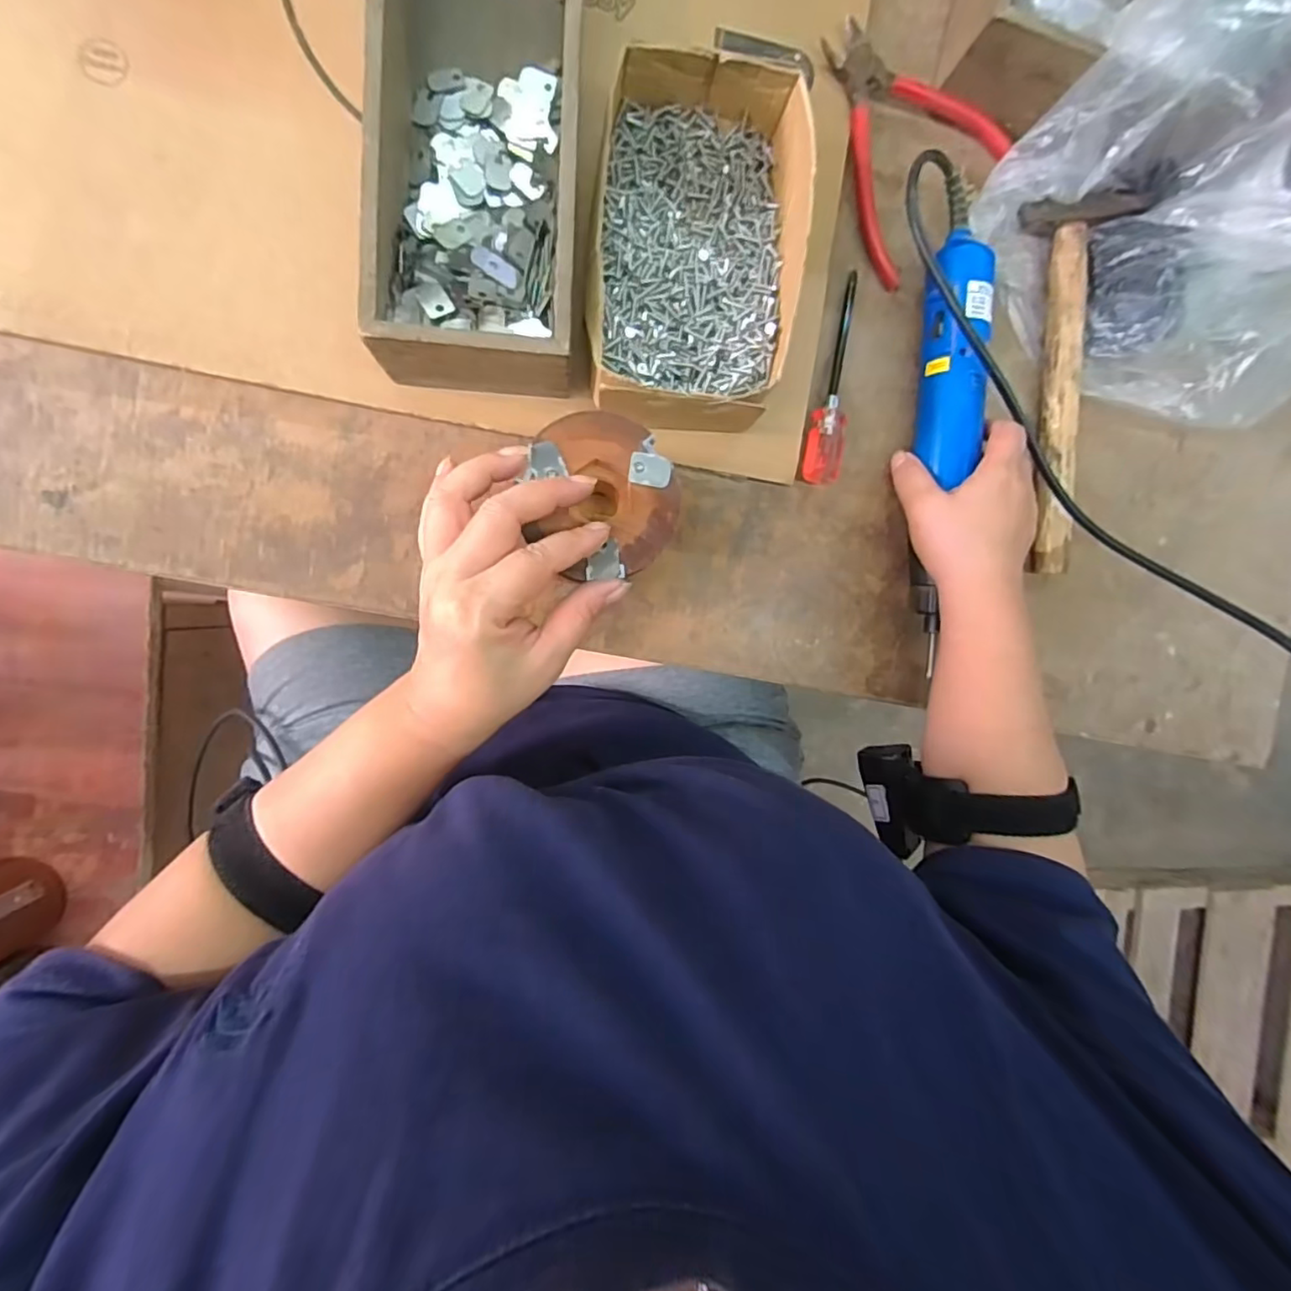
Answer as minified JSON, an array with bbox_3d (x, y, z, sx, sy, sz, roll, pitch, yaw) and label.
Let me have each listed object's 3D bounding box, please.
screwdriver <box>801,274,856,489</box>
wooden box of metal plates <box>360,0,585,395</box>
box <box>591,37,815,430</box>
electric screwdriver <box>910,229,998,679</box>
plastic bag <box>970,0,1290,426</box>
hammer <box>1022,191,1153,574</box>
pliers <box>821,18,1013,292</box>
[{"bbox_3d":[0.122,-0.174,0.381,0.022,0.020,0.139,9,93,-9],"label":"screwdriver"},{"bbox_3d":[-0.084,-0.288,0.312,0.100,0.069,0.290,2,94,-9],"label":"wooden box of metal plates"},{"bbox_3d":[0.027,-0.220,0.340,0.112,0.061,0.189,5,94,-9],"label":"box"},{"bbox_3d":[0.191,-0.129,0.380,0.042,0.033,0.262,3,96,-9],"label":"electric screwdriver"},{"bbox_3d":[0.352,-0.258,0.326,0.236,0.183,0.172,40,88,-9],"label":"plastic bag"},{"bbox_3d":[0.280,-0.175,0.391,0.067,0.041,0.246,4,94,-9],"label":"hammer"},{"bbox_3d":[0.157,-0.324,0.375,0.126,0.013,0.126,40,88,-9],"label":"pliers"}]

